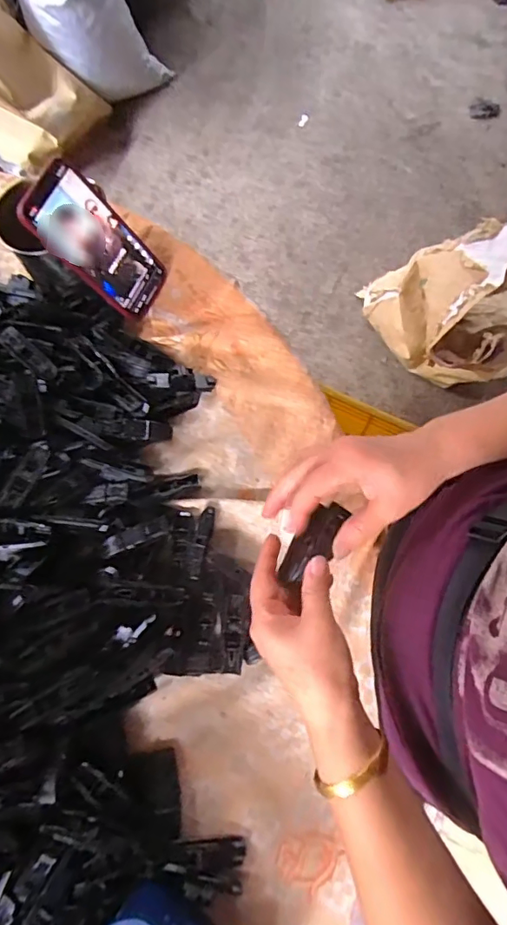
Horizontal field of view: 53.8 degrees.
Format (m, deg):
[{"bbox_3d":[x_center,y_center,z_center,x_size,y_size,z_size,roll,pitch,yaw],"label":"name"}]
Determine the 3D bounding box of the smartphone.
[{"bbox_3d":[-0.158,-0.225,0.517,0.013,0.162,0.080,22,81,39],"label":"smartphone"}]

